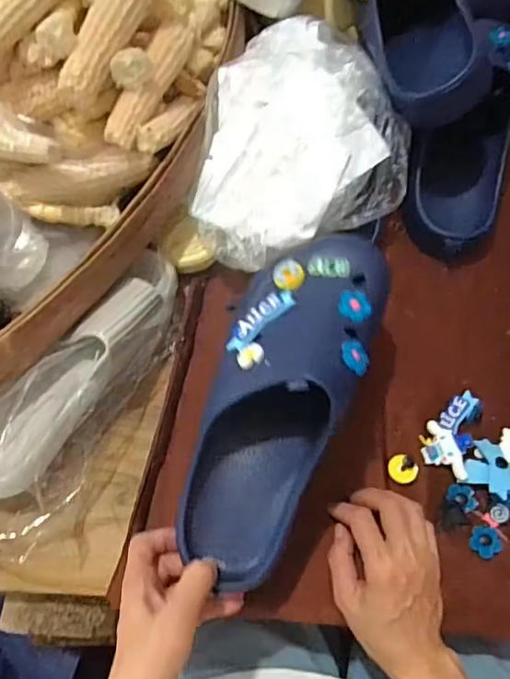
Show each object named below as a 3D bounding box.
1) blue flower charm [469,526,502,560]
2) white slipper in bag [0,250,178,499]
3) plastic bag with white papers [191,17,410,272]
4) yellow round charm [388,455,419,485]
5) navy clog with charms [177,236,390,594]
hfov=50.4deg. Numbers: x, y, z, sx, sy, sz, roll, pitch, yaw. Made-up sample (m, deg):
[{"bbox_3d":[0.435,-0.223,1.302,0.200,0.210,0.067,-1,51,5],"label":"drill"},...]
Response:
[{"bbox_3d":[0.189,0.165,0.446,0.023,0.011,0.023,-1,66,3],"label":"blue flower charm"},{"bbox_3d":[-0.154,0.025,0.483,0.080,0.087,0.259,37,71,15],"label":"white slipper in bag"},{"bbox_3d":[0.031,-0.215,0.557,0.220,0.063,0.239,-20,67,-5],"label":"plastic bag with white papers"},{"bbox_3d":[0.130,0.114,0.478,0.025,0.009,0.025,-1,66,3],"label":"yellow round charm"},{"bbox_3d":[0.016,0.044,0.421,0.106,0.073,0.275,22,87,9],"label":"navy clog with charms"}]

